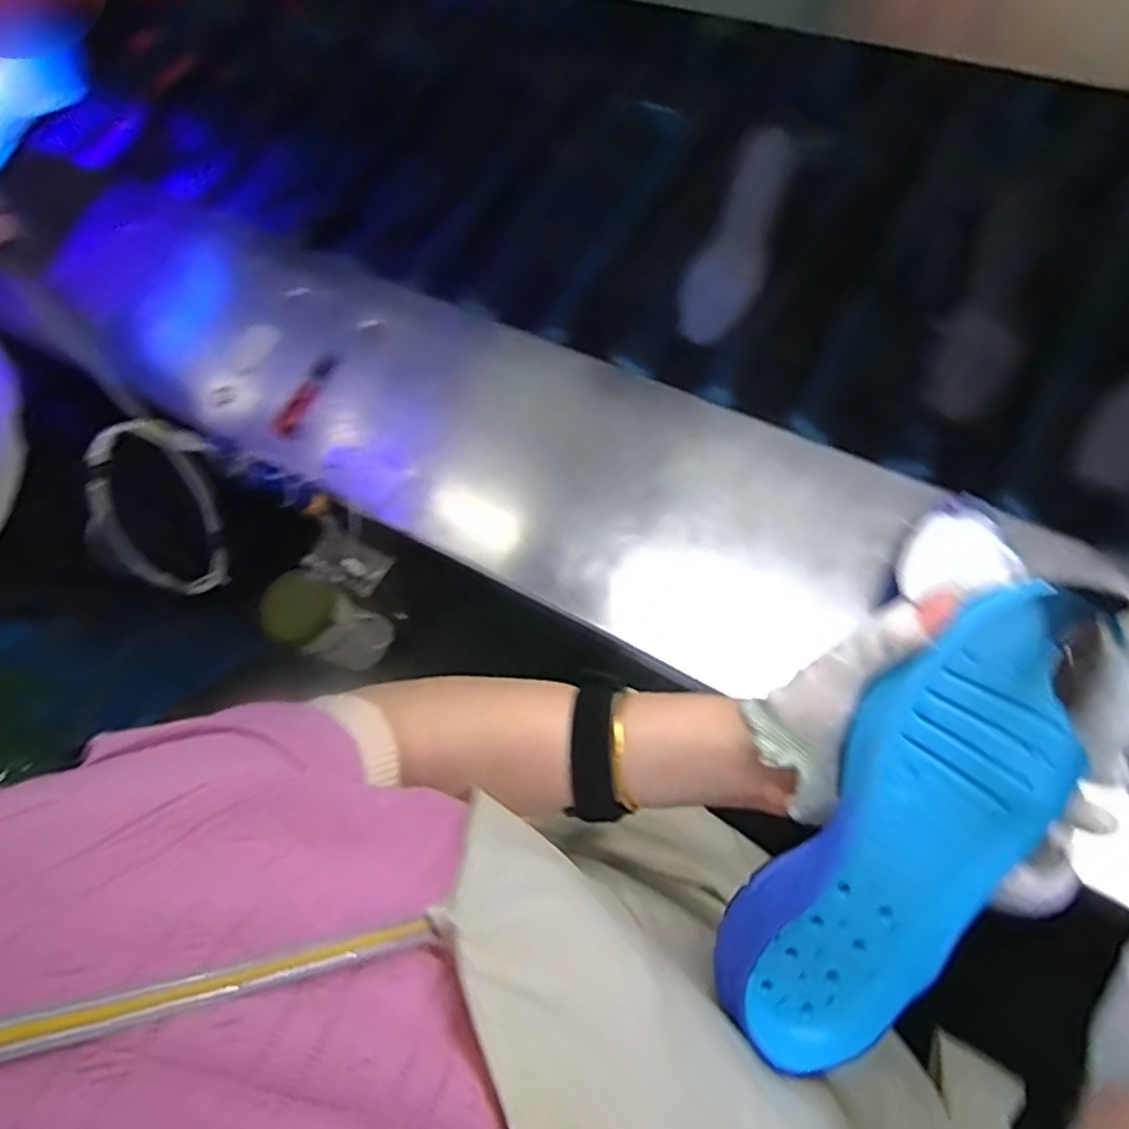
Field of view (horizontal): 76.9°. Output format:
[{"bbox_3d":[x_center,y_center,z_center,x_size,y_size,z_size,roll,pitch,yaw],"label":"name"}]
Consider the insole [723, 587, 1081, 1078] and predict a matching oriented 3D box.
[{"bbox_3d":[0.151,0.118,0.308,0.086,0.033,0.225,29,99,11],"label":"insole"}]

